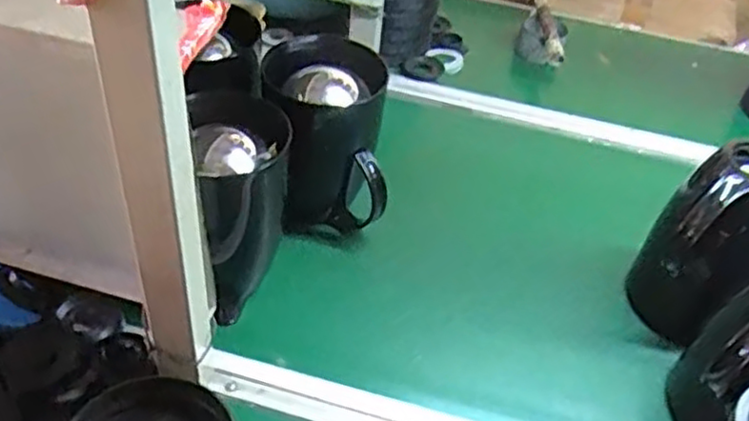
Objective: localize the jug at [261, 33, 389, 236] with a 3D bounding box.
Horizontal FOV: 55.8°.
[{"bbox_3d":[-0.055,-0.077,0.777,0.125,0.188,0.119,0,42,-8],"label":"jug"}]

